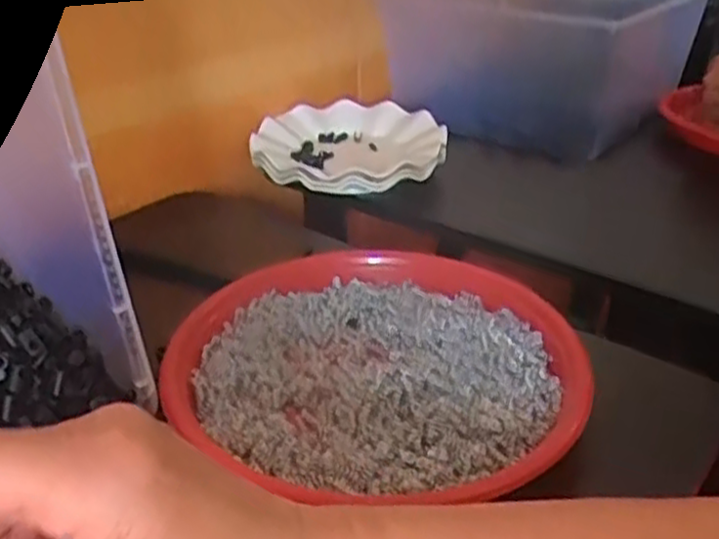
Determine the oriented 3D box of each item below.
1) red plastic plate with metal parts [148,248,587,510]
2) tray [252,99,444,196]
[{"bbox_3d":[0.013,0.050,0.440,0.222,0.034,0.213,-1,29,0],"label":"red plastic plate with metal parts"},{"bbox_3d":[-0.008,-0.122,0.717,0.173,0.028,0.171,4,30,9],"label":"tray"}]

